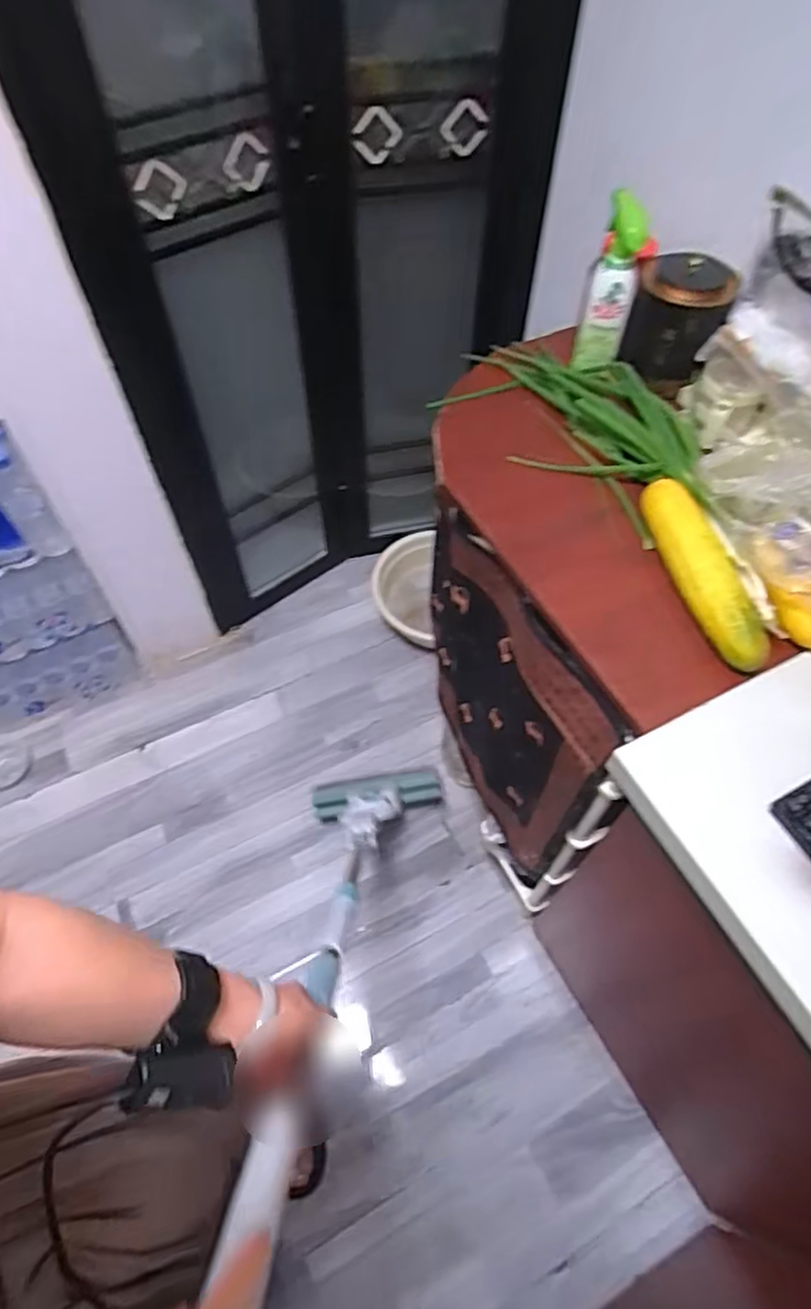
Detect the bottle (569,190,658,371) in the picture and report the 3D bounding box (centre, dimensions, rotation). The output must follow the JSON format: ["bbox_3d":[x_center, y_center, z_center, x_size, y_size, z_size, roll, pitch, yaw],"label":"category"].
[{"bbox_3d":[0.292,-0.512,0.922,0.072,0.221,0.078,14,57,9],"label":"bottle"}]

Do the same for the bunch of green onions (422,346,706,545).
[{"bbox_3d":[0.247,-0.329,0.912,0.414,0.051,0.230,33,62,20],"label":"bunch of green onions"}]

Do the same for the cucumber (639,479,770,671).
[{"bbox_3d":[0.344,-0.101,0.758,0.050,0.058,0.248,-11,57,-8],"label":"cucumber"}]

